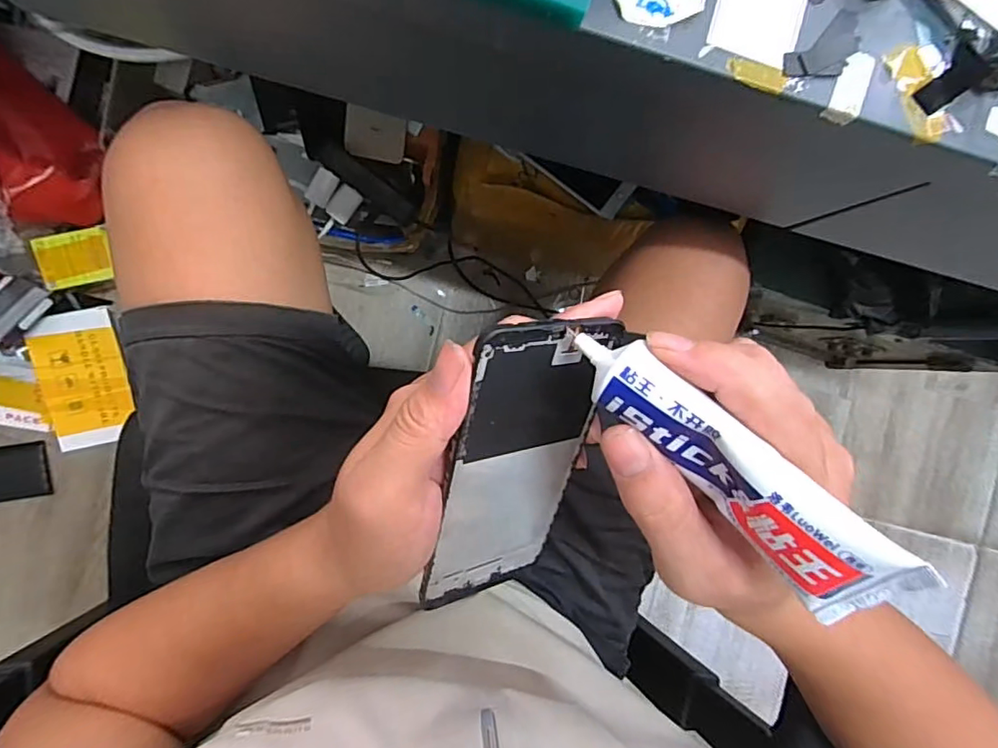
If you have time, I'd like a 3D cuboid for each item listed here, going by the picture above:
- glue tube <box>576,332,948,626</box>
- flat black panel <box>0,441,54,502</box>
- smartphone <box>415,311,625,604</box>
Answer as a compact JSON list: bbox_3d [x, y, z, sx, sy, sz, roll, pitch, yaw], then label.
[{"bbox_3d":[0.076,0.030,0.182,0.124,0.026,0.027,42,86,14],"label":"glue tube"},{"bbox_3d":[-0.812,0.164,0.861,0.159,0.011,0.090,-7,93,-8],"label":"flat black panel"},{"bbox_3d":[0.010,0.050,0.245,0.073,0.012,0.158,-7,127,-33],"label":"smartphone"}]

